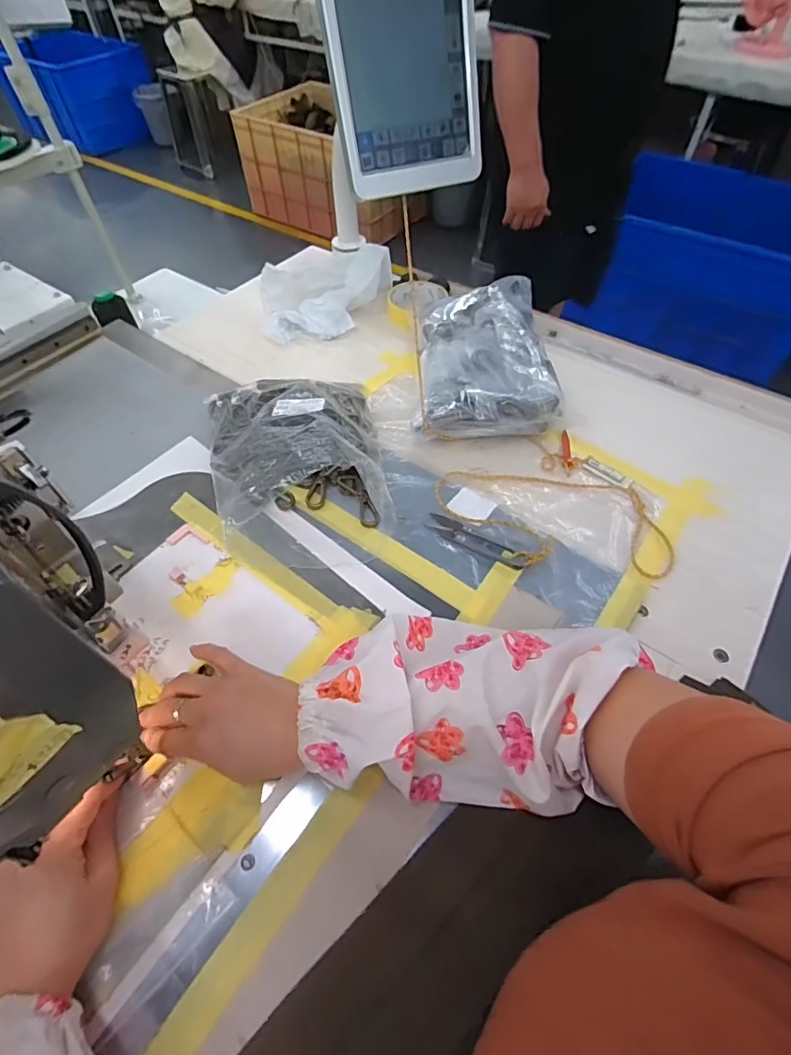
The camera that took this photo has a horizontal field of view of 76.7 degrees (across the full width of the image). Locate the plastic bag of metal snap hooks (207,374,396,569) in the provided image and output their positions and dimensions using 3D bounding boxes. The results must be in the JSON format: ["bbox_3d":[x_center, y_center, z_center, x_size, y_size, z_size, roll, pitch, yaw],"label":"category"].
[{"bbox_3d":[-0.103,-0.077,0.502,0.171,0.049,0.250,-10,55,-5],"label":"plastic bag of metal snap hooks"}]

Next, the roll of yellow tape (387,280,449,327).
[{"bbox_3d":[0.027,-0.324,0.718,0.078,0.028,0.080,-1,54,1],"label":"roll of yellow tape"}]

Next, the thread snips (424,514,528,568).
[{"bbox_3d":[0.076,0.011,0.470,0.098,0.013,0.022,24,59,18],"label":"thread snips"}]

